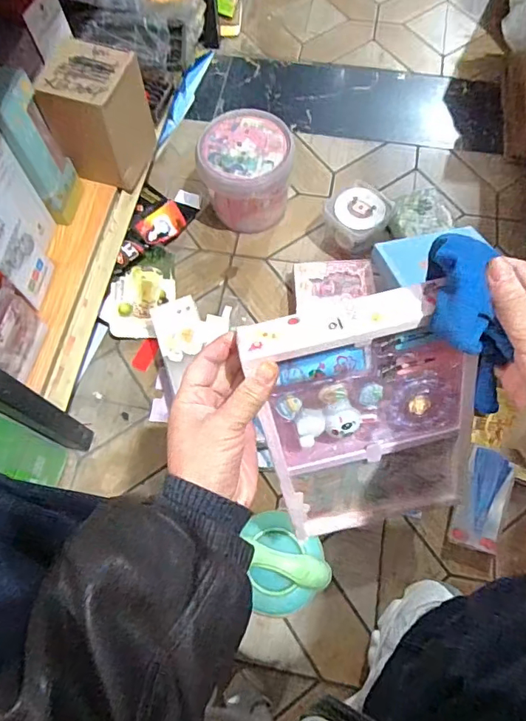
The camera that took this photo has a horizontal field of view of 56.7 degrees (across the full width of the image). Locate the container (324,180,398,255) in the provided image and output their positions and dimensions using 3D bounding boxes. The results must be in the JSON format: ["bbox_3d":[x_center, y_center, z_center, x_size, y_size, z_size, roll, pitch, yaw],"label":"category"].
[{"bbox_3d":[0.160,-0.235,0.818,0.095,0.081,0.101,0,67,1],"label":"container"}]

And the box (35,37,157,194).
[{"bbox_3d":[-0.236,-0.346,0.708,0.102,0.159,0.112,18,69,9],"label":"box"}]

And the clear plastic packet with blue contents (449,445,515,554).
[{"bbox_3d":[0.300,0.188,0.664,0.061,0.016,0.131,15,84,7],"label":"clear plastic packet with blue contents"}]

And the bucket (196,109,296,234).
[{"bbox_3d":[-0.028,-0.318,0.831,0.149,0.131,0.162,0,67,1],"label":"bucket"}]

